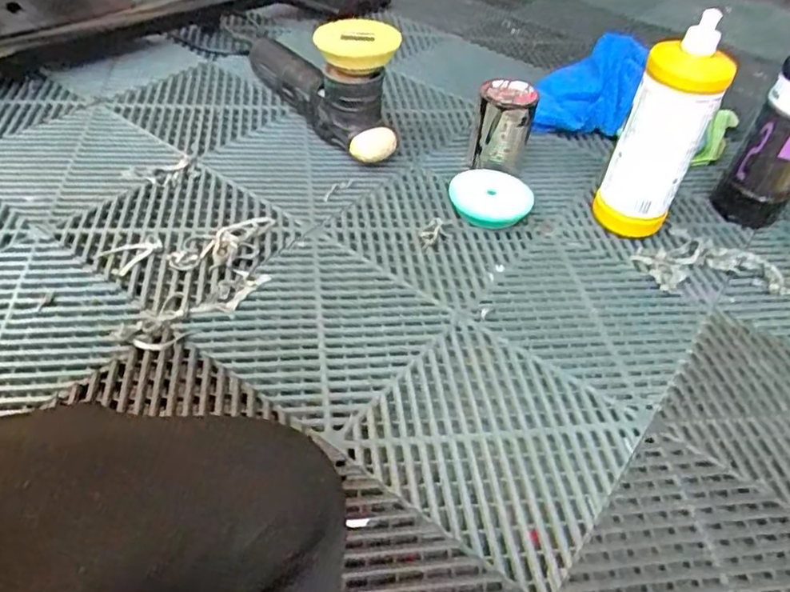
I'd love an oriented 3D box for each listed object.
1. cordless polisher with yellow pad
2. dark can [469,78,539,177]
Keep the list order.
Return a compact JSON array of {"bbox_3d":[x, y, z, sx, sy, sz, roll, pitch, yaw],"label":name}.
[{"bbox_3d":[-0.108,-0.314,0.836,0.079,0.153,0.322,-22,51,-28],"label":"cordless polisher with yellow pad"},{"bbox_3d":[0.136,-0.212,0.799,0.069,0.100,0.069,11,44,4],"label":"dark can"}]

